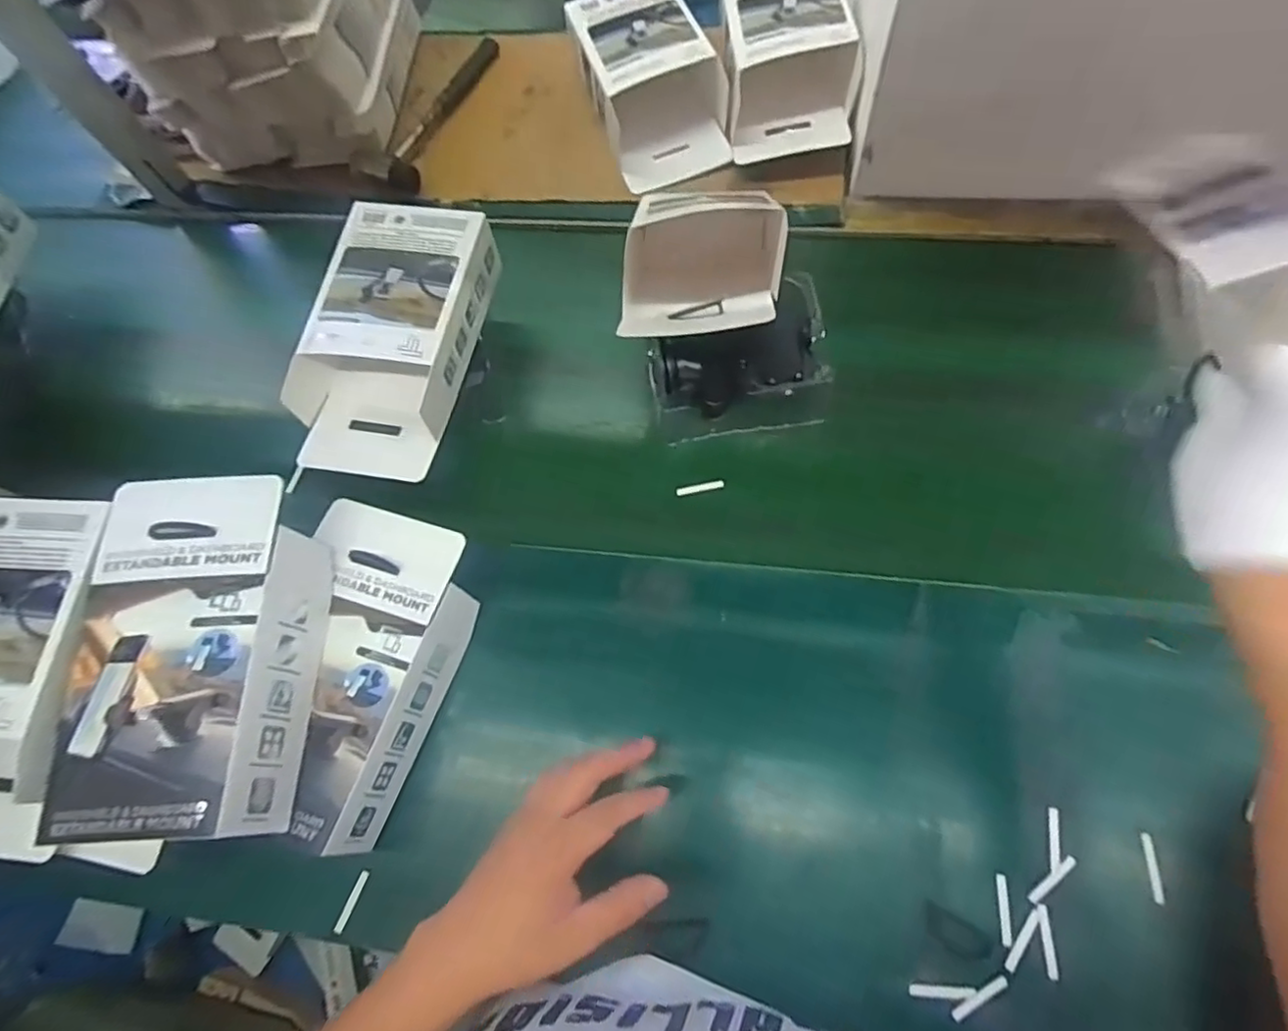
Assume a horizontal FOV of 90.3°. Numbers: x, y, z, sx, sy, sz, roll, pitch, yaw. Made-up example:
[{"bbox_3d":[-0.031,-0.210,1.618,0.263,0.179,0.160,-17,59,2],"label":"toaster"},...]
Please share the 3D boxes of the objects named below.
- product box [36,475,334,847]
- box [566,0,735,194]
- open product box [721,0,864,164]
[{"bbox_3d":[-0.332,0.100,0.473,0.142,0.085,0.243,-2,65,2],"label":"product box"},{"bbox_3d":[0.008,-0.516,0.775,0.143,0.098,0.251,-17,65,-5],"label":"box"},{"bbox_3d":[0.164,-0.531,0.759,0.145,0.098,0.241,-5,65,0],"label":"open product box"}]

